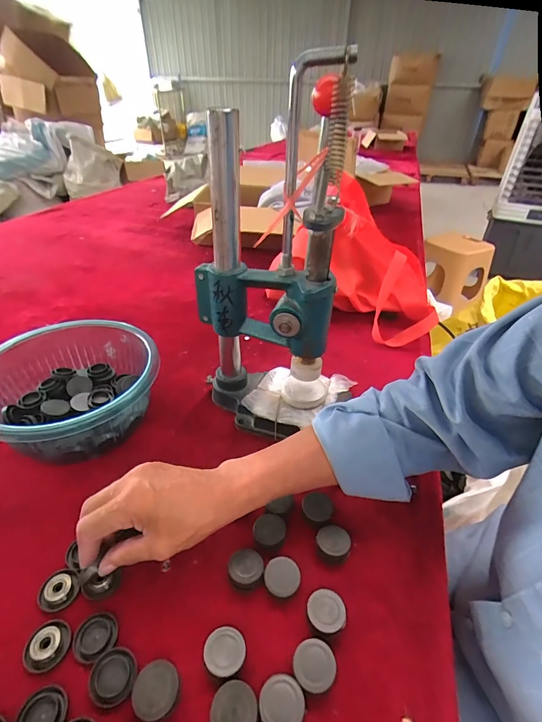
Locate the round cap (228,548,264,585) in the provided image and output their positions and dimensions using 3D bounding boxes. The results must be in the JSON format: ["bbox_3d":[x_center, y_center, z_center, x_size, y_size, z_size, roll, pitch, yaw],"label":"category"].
[{"bbox_3d":[-0.023,0.197,0.332,0.031,0.017,0.032,1,37,-1],"label":"round cap"}]

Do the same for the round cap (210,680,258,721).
[{"bbox_3d":[-0.026,0.255,0.253,0.032,0.020,0.032,1,37,-1],"label":"round cap"}]

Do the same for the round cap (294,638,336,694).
[{"bbox_3d":[0.034,0.239,0.275,0.032,0.016,0.032,1,37,-1],"label":"round cap"}]

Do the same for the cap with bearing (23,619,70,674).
[{"bbox_3d":[-0.179,0.226,0.281,0.031,0.011,0.031,1,37,-1],"label":"cap with bearing"}]

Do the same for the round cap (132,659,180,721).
[{"bbox_3d":[-0.085,0.245,0.261,0.032,0.015,0.032,1,37,-1],"label":"round cap"}]

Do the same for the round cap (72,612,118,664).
[{"bbox_3d":[-0.145,0.227,0.289,0.031,0.006,0.034,1,37,-1],"label":"round cap"}]

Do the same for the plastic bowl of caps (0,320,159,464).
[{"bbox_3d":[-0.248,0.041,0.455,0.196,0.090,0.204,1,37,-1],"label":"plastic bowl of caps"}]

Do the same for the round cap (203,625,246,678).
[{"bbox_3d":[-0.036,0.234,0.280,0.031,0.020,0.030,1,37,-1],"label":"round cap"}]

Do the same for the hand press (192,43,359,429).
[{"bbox_3d":[0.017,-0.089,0.405,0.161,0.372,0.140,30,45,32],"label":"hand press"}]

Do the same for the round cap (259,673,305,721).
[{"bbox_3d":[0.007,0.252,0.257,0.031,0.021,0.031,1,37,-1],"label":"round cap"}]

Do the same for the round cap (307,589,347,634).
[{"bbox_3d":[0.047,0.217,0.303,0.032,0.015,0.031,1,37,-1],"label":"round cap"}]

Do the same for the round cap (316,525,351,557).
[{"bbox_3d":[0.062,0.180,0.351,0.032,0.012,0.030,1,37,-1],"label":"round cap"}]

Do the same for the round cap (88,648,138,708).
[{"bbox_3d":[-0.120,0.240,0.267,0.032,0.012,0.032,1,37,-1],"label":"round cap"}]

